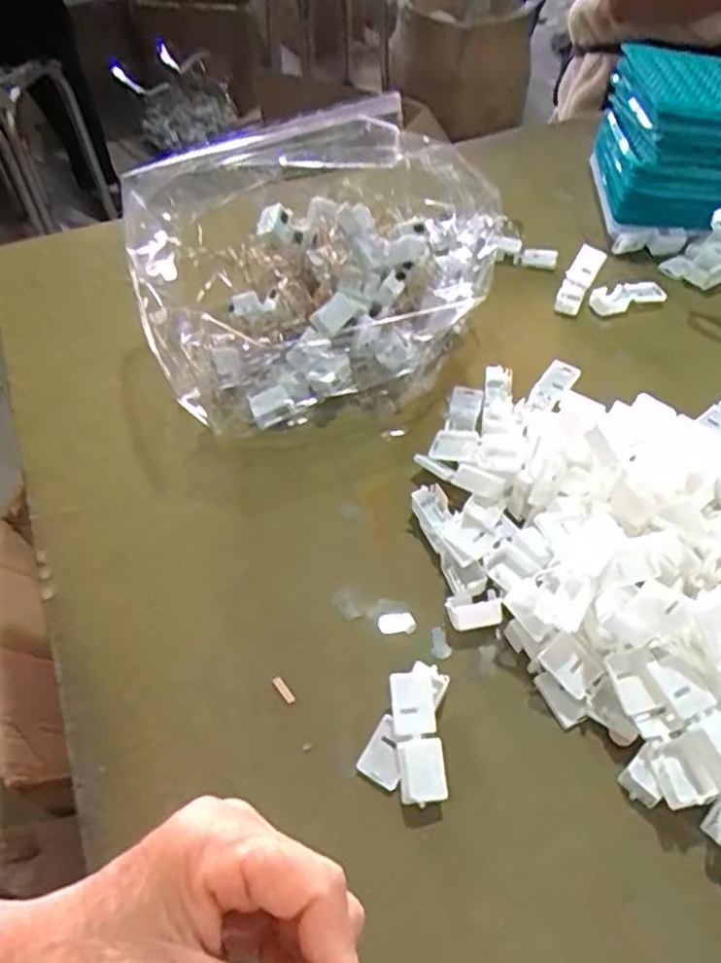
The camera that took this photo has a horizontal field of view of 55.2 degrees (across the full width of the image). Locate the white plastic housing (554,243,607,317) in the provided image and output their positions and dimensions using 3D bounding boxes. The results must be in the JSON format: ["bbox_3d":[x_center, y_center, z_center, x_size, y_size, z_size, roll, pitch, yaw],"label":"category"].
[{"bbox_3d":[0.164,-0.151,0.520,0.020,0.009,0.058,30,79,-6],"label":"white plastic housing"}]

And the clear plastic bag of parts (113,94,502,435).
[{"bbox_3d":[-0.031,-0.145,0.457,0.221,0.128,0.181,-14,51,-11],"label":"clear plastic bag of parts"}]

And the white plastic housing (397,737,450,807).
[{"bbox_3d":[0.027,0.127,0.301,0.020,0.019,0.024,-5,50,1],"label":"white plastic housing"}]

